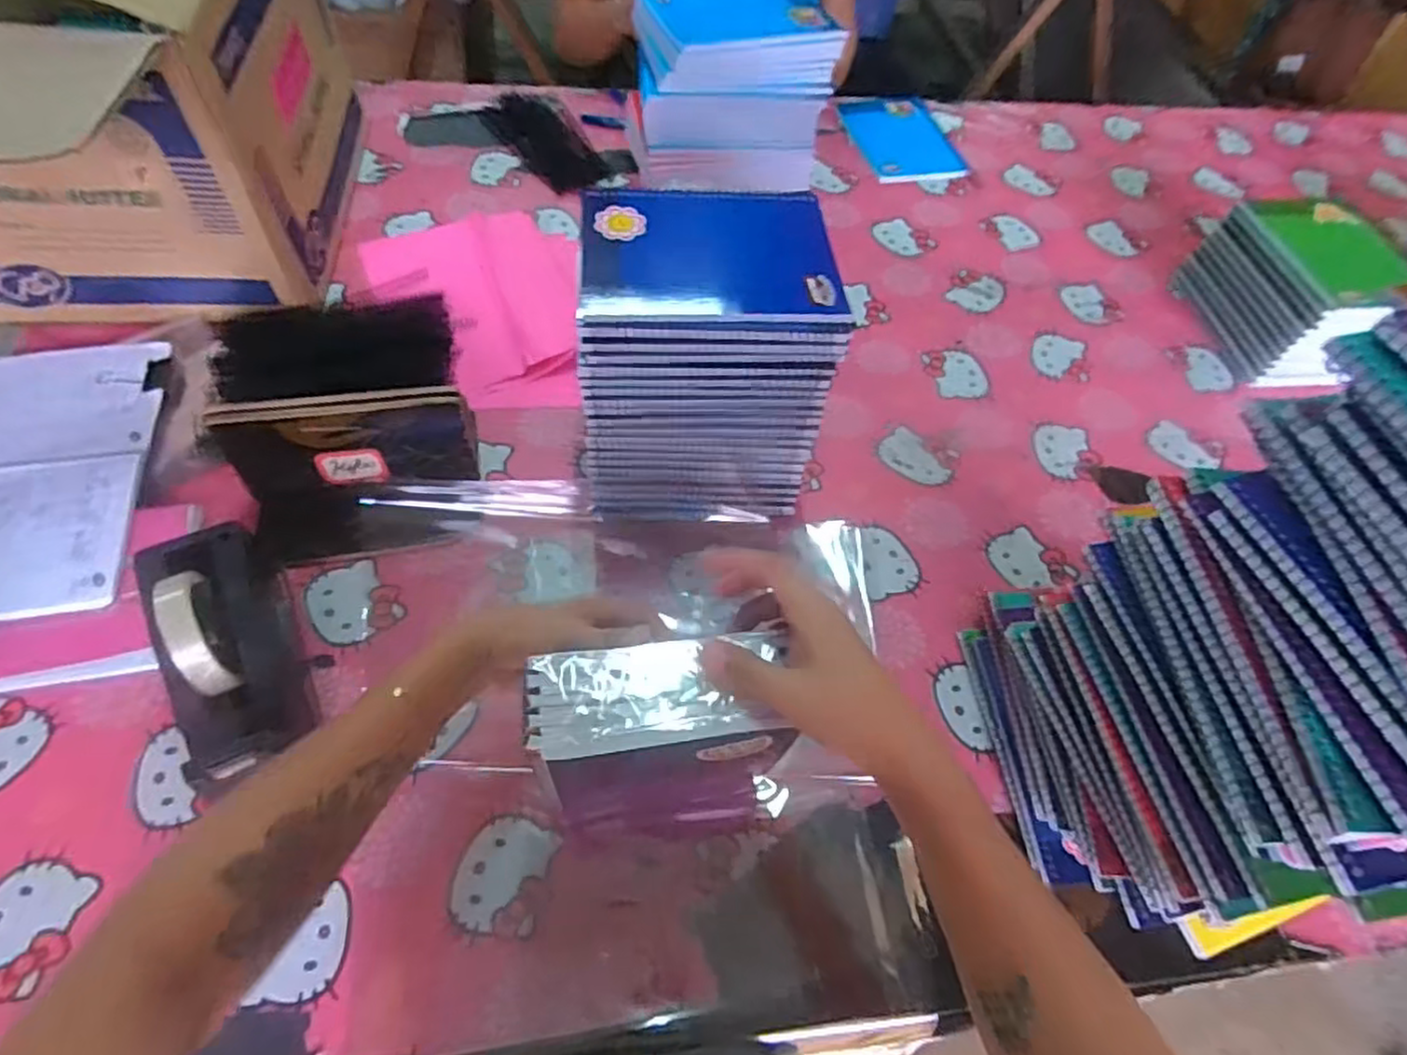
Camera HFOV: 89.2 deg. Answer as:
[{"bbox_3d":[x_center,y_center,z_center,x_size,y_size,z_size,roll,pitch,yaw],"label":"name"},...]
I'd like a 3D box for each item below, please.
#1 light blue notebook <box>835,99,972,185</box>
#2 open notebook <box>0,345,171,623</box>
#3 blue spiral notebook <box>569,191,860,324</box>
[{"bbox_3d":[0.306,-0.603,1.107,0.152,0.015,0.232,-9,60,-10],"label":"light blue notebook"},{"bbox_3d":[-0.623,-0.046,0.642,0.214,0.019,0.305,-9,60,-11],"label":"open notebook"},{"bbox_3d":[0.005,-0.210,0.549,0.194,0.015,0.145,-1,59,-6],"label":"blue spiral notebook"}]

